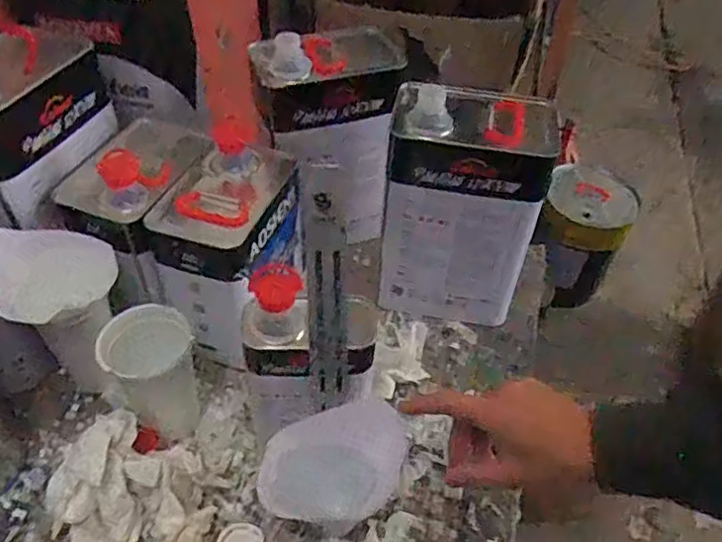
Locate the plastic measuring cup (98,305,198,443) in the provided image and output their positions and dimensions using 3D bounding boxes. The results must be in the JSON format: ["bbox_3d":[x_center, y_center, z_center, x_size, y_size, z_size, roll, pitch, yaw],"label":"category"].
[{"bbox_3d":[-0.207,0.099,0.629,0.081,0.127,0.090,-20,50,-20],"label":"plastic measuring cup"}]

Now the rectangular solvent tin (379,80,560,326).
[{"bbox_3d":[0.116,-0.075,0.735,0.166,0.254,0.114,9,46,6],"label":"rectangular solvent tin"}]

